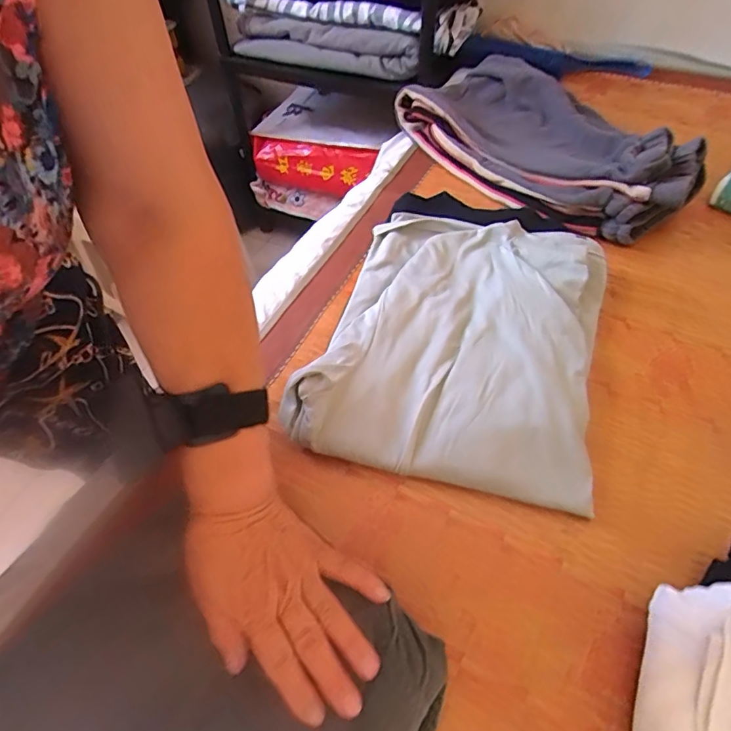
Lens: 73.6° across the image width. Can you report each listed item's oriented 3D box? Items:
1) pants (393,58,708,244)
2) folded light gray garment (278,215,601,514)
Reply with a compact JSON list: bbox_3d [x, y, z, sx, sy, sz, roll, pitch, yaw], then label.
[{"bbox_3d":[0.240,-0.344,0.720,0.227,0.081,0.485,-26,56,-16],"label":"pants"},{"bbox_3d":[0.098,-0.031,0.516,0.271,0.057,0.321,11,54,11],"label":"folded light gray garment"}]

